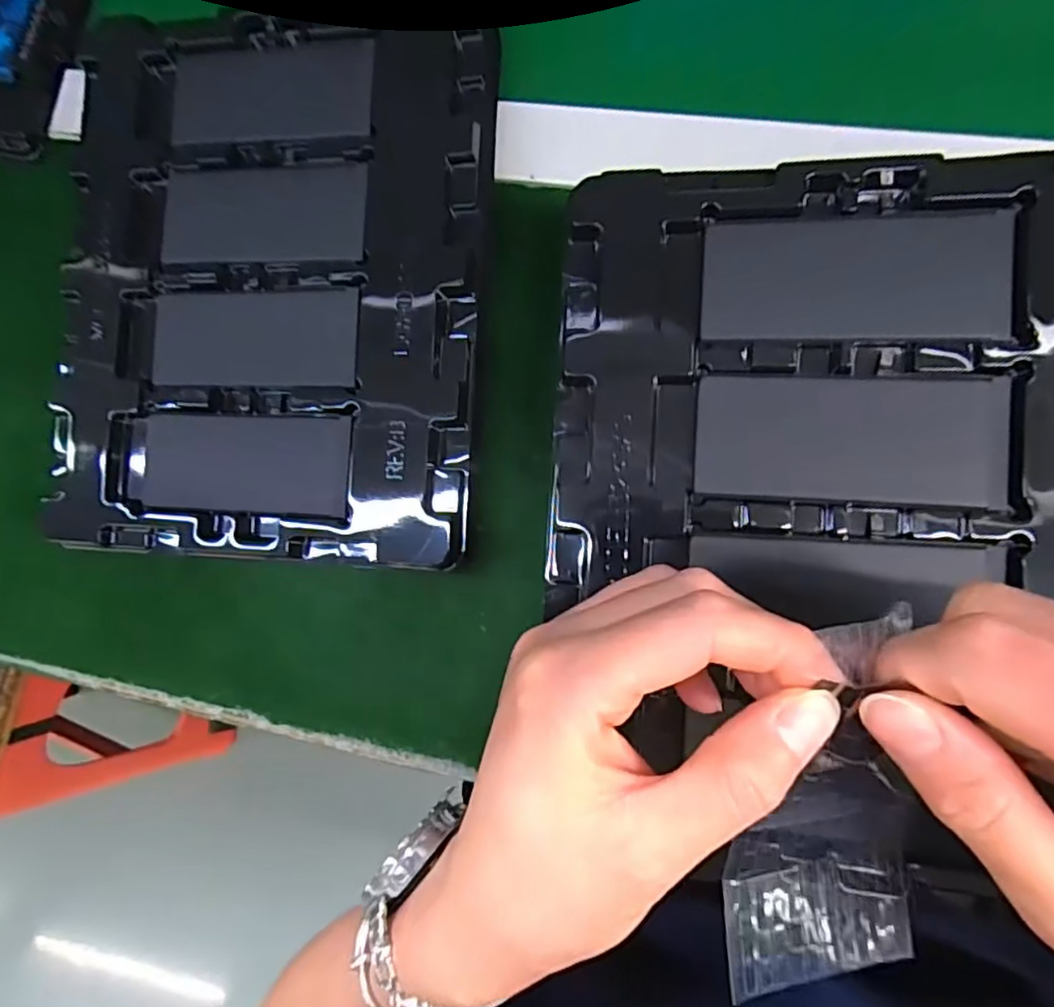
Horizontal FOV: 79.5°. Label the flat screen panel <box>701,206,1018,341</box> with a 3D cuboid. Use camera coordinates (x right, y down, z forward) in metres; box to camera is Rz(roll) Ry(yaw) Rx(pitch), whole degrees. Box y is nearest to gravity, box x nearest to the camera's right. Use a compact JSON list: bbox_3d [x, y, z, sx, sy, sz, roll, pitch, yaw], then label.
[{"bbox_3d":[0.124,-0.088,0.243,0.108,0.008,0.050,3,88,8],"label":"flat screen panel"}]

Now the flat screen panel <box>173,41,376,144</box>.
[{"bbox_3d":[-0.128,-0.205,0.317,0.108,0.005,0.049,3,90,9],"label":"flat screen panel"}]

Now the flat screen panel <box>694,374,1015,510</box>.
[{"bbox_3d":[0.121,-0.025,0.240,0.108,0.007,0.047,4,88,8],"label":"flat screen panel"}]

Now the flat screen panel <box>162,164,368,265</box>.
[{"bbox_3d":[-0.132,-0.142,0.312,0.108,0.004,0.046,4,90,9],"label":"flat screen panel"}]

